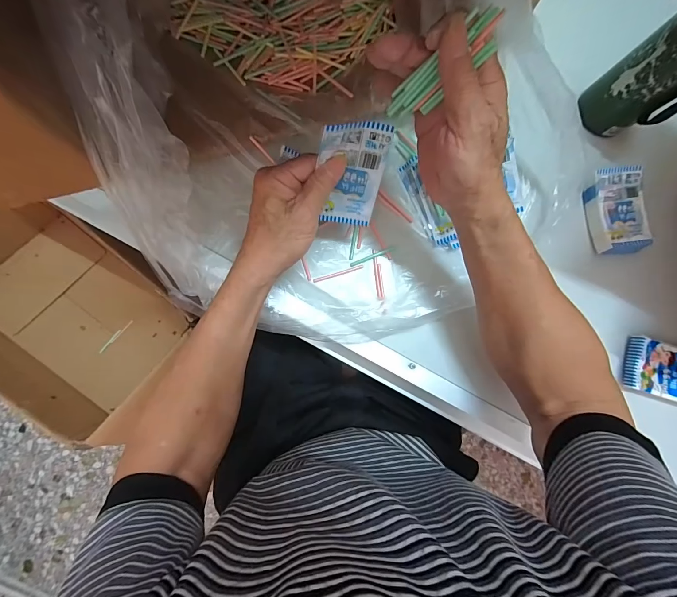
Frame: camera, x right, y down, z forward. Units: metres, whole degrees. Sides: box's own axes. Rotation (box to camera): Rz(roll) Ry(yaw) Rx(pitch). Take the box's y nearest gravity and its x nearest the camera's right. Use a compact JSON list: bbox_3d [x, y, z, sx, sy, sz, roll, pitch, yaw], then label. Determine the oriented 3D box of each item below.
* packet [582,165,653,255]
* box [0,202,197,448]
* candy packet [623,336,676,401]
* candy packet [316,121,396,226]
[{"bbox_3d":[0.368,-0.115,0.429,0.070,0.023,0.110,-8,86,-6],"label":"packet"},{"bbox_3d":[-0.540,0.029,0.628,0.393,0.179,0.261,37,83,-2],"label":"box"},{"bbox_3d":[0.427,0.094,0.417,0.105,0.014,0.068,16,84,-4],"label":"candy packet"},{"bbox_3d":[0.011,-0.113,0.308,0.060,0.100,0.013,3,48,-8],"label":"candy packet"}]

